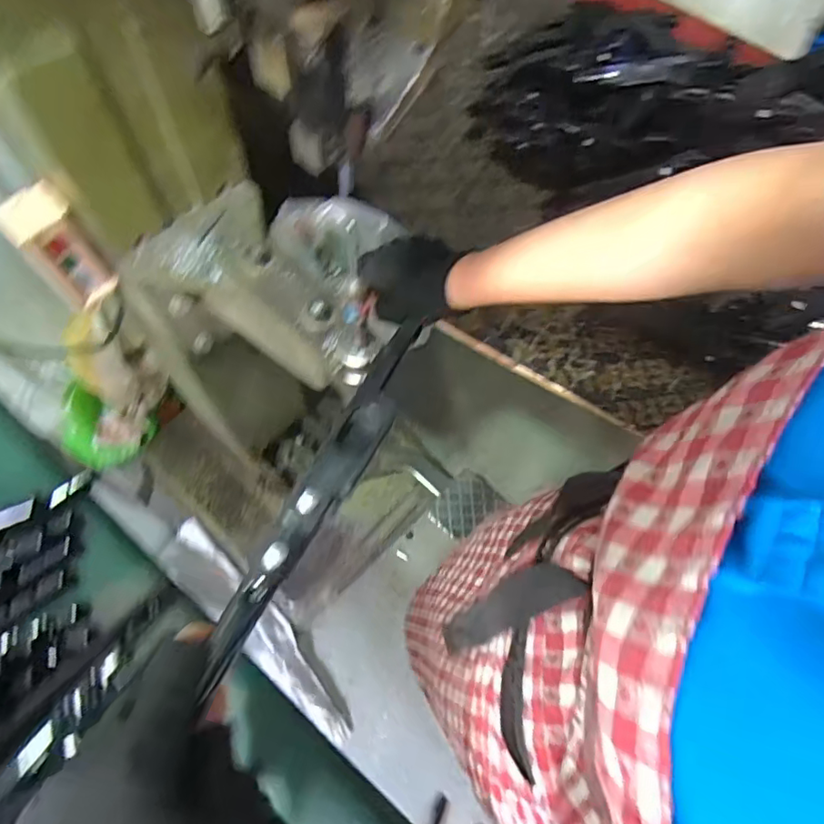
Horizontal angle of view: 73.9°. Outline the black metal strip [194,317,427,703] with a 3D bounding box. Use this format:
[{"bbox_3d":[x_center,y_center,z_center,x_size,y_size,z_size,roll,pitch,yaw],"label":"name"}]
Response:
[{"bbox_3d":[-0.044,0.040,0.285,0.025,0.011,0.203,29,72,0],"label":"black metal strip"}]

